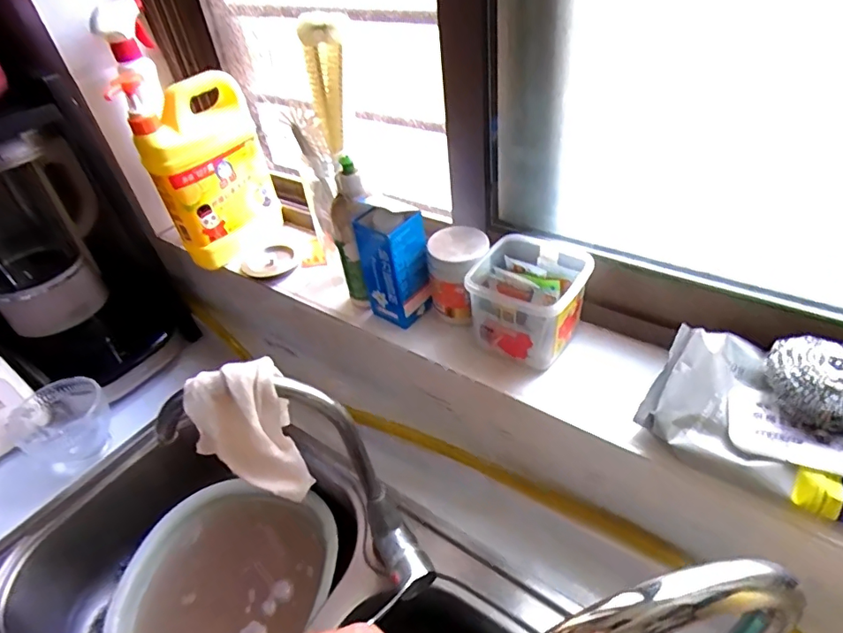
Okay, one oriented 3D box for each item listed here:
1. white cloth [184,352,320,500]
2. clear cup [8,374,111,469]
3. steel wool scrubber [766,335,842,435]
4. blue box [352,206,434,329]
[{"bbox_3d":[-0.136,0.093,0.398,0.076,0.111,0.061,-21,43,-14],"label":"white cloth"},{"bbox_3d":[-0.482,0.143,0.691,0.100,0.077,0.103,-4,42,4],"label":"clear cup"},{"bbox_3d":[0.315,0.054,0.404,0.075,0.041,0.067,26,52,32],"label":"steel wool scrubber"},{"bbox_3d":[-0.028,-0.056,0.559,0.061,0.128,0.056,28,53,34],"label":"blue box"}]

